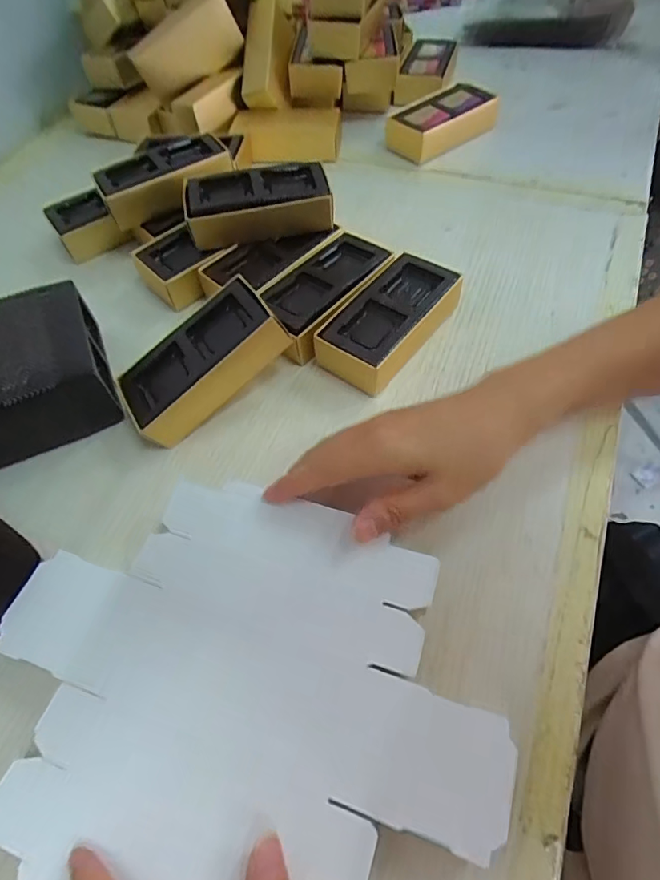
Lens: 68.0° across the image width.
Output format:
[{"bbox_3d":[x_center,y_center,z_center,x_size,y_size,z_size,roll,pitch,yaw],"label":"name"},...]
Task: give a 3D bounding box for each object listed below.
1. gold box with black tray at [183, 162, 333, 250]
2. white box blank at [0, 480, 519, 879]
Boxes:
[{"bbox_3d":[-0.059,-0.193,0.405,0.114,0.039,0.056,-10,56,-2],"label":"gold box with black tray"},{"bbox_3d":[-0.044,0.114,0.233,0.240,0.010,0.182,12,58,11],"label":"white box blank"}]

